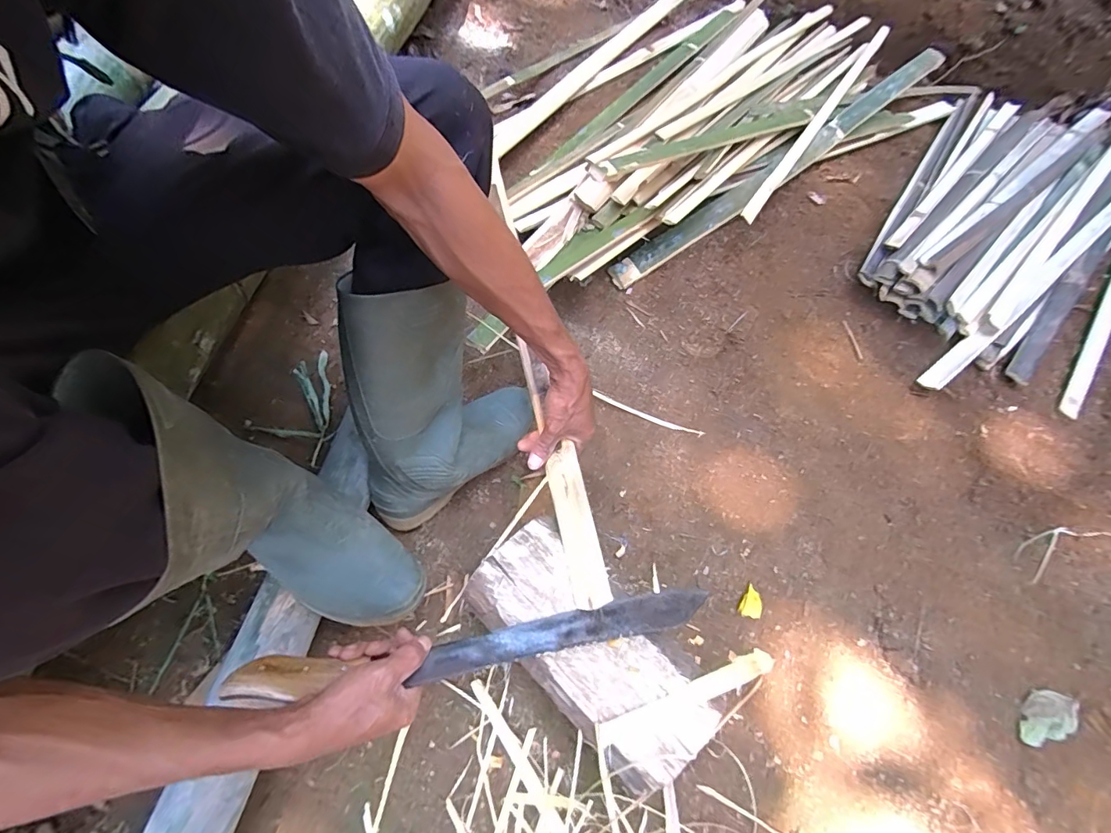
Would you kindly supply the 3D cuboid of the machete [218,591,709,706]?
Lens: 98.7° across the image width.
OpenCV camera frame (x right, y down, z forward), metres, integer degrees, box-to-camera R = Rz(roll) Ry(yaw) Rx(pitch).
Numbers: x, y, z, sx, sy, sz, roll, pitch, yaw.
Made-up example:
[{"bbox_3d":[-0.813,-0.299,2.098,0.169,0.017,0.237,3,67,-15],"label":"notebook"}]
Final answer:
[{"bbox_3d":[-0.066,0.217,0.454,0.438,0.027,0.039,-5,66,-12],"label":"machete"}]

